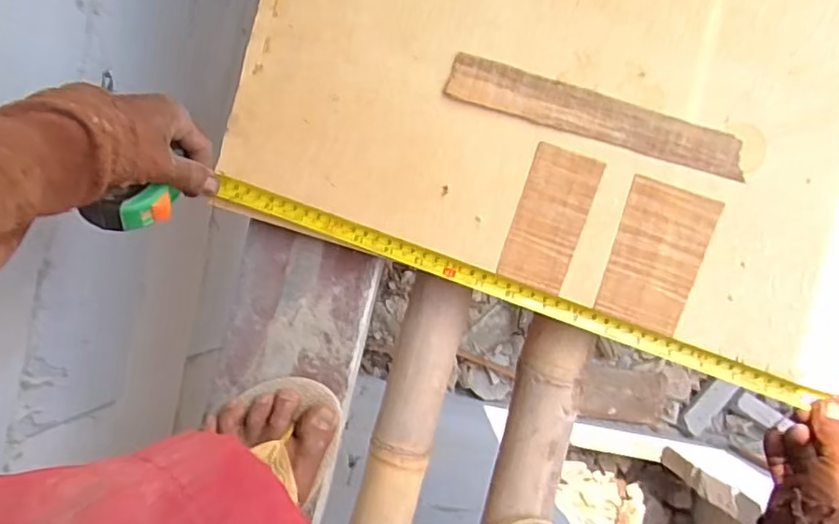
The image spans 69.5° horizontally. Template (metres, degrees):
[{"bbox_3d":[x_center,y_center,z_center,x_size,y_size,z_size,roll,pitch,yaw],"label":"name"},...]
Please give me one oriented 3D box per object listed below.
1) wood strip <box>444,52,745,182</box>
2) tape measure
[{"bbox_3d":[0.131,-0.110,0.452,0.220,0.006,0.033,17,97,4],"label":"wood strip"},{"bbox_3d":[0.034,0.022,0.458,0.536,0.051,0.061,17,89,0],"label":"tape measure"}]

